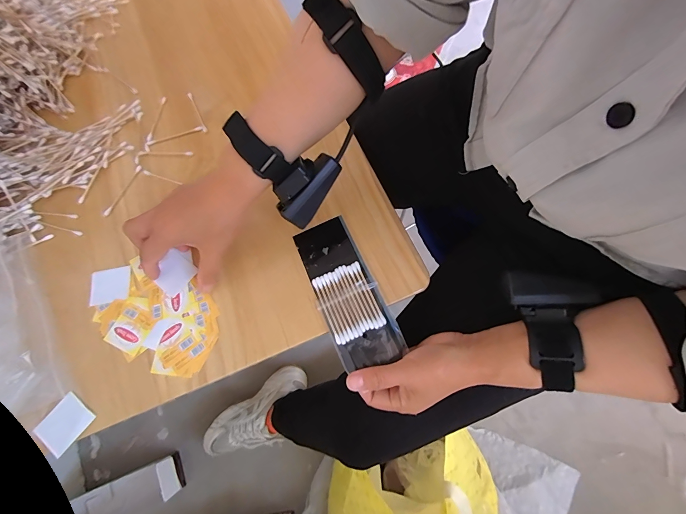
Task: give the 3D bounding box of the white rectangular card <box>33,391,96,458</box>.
[{"bbox_3d":[-0.266,0.158,0.306,0.037,0.004,0.043,33,76,13],"label":"white rectangular card"}]

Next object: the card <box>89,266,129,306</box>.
[{"bbox_3d":[-0.254,0.031,0.352,0.042,0.004,0.037,-11,69,-4],"label":"card"}]

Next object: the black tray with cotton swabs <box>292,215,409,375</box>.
[{"bbox_3d":[0.002,0.034,0.337,0.064,0.011,0.160,-23,70,-9],"label":"black tray with cotton swabs"}]

